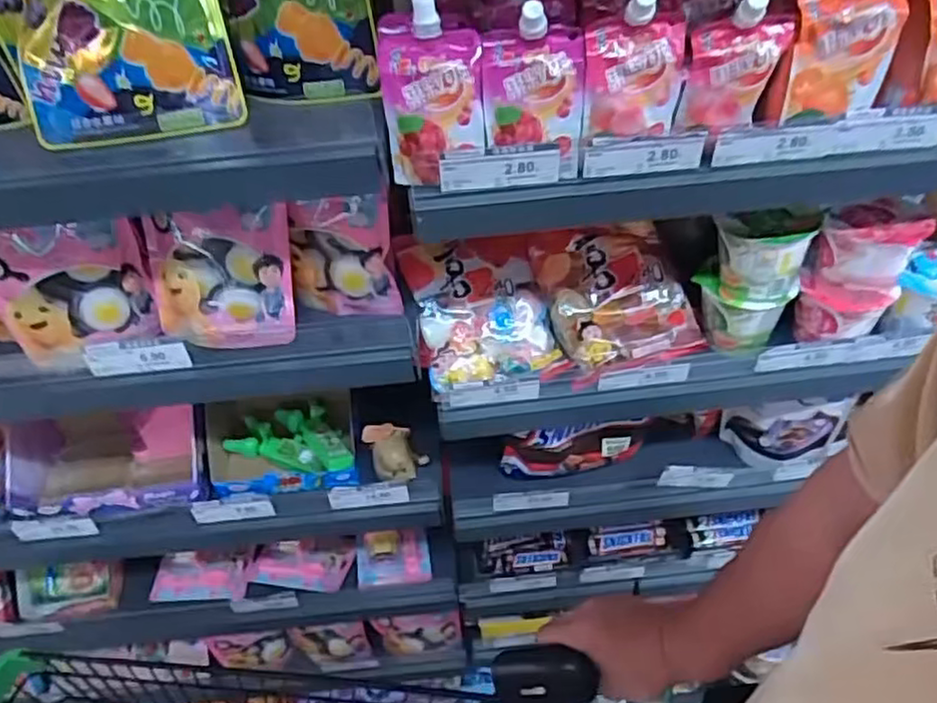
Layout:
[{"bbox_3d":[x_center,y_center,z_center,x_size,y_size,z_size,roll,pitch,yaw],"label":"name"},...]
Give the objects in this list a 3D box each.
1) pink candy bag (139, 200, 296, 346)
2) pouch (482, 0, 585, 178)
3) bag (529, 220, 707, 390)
[{"bbox_3d":[-0.253,-0.074,0.704,0.145,0.140,0.028,-1,18,3],"label":"pink candy bag"},{"bbox_3d":[0.051,-0.211,0.557,0.077,0.125,0.034,-5,44,0],"label":"pouch"},{"bbox_3d":[0.168,-0.068,0.813,0.155,0.028,0.181,-18,82,3],"label":"bag"}]

